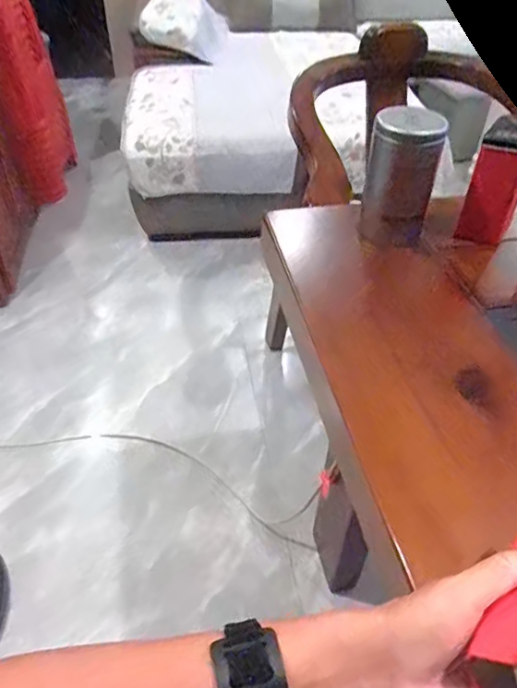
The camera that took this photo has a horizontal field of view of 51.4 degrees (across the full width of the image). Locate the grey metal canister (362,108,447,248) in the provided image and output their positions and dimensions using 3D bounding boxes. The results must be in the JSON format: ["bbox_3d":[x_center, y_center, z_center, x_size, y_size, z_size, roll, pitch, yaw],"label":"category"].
[{"bbox_3d":[0.190,-0.217,0.704,0.085,0.159,0.079,15,44,14],"label":"grey metal canister"}]

